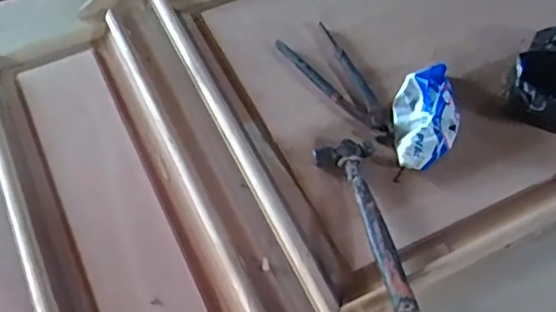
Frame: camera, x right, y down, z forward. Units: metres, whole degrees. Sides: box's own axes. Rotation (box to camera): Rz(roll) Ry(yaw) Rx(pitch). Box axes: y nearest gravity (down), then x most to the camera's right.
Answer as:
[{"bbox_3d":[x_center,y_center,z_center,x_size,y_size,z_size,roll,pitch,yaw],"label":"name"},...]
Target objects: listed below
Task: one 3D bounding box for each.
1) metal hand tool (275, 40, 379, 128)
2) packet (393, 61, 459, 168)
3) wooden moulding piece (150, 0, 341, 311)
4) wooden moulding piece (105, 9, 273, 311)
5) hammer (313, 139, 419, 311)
[{"bbox_3d":[0.062,-0.101,0.820,0.018,0.009,0.196,-34,63,-19],"label":"metal hand tool"},{"bbox_3d":[0.194,-0.055,0.772,0.085,0.044,0.153,14,58,9],"label":"packet"},{"bbox_3d":[-0.058,-0.034,0.771,0.041,0.022,0.552,-23,60,-14],"label":"wooden moulding piece"},{"bbox_3d":[-0.124,0.002,0.754,0.028,0.016,0.540,-23,60,-14],"label":"wooden moulding piece"},{"bbox_3d":[0.100,0.078,0.688,0.073,0.049,0.236,-7,58,-4],"label":"hammer"}]

